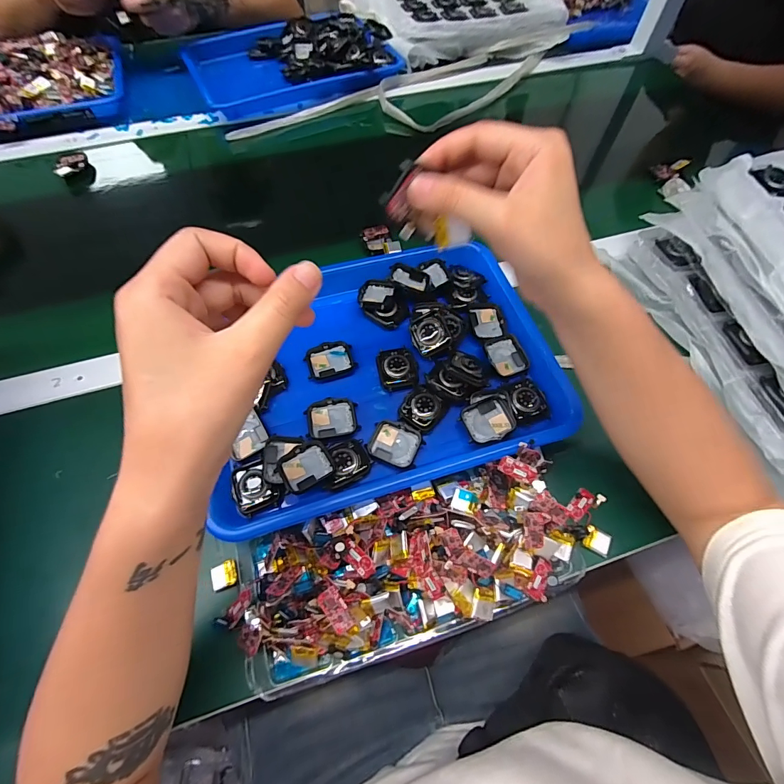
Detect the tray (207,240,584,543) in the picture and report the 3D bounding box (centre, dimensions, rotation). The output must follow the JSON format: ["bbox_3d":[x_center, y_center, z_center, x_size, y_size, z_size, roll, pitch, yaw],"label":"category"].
[{"bbox_3d":[-0.008,-0.027,0.378,0.308,0.033,0.235,-14,62,-9],"label":"tray"}]

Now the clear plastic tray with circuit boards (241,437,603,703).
[{"bbox_3d":[0.031,0.126,0.308,0.300,0.046,0.118,-15,62,-9],"label":"clear plastic tray with circuit boards"}]

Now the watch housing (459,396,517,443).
[{"bbox_3d":[0.084,0.025,0.350,0.042,0.009,0.038,-23,63,-14],"label":"watch housing"}]

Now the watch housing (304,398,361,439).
[{"bbox_3d":[-0.053,0.023,0.356,0.045,0.008,0.035,-13,61,-9],"label":"watch housing"}]

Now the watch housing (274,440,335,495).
[{"bbox_3d":[-0.072,0.063,0.331,0.043,0.011,0.035,-29,65,-16],"label":"watch housing"}]

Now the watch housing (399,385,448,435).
[{"bbox_3d":[0.027,0.015,0.363,0.038,0.013,0.038,35,65,17],"label":"watch housing"}]

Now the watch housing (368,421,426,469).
[{"bbox_3d":[0.003,0.045,0.347,0.043,0.010,0.035,23,62,12],"label":"watch housing"}]

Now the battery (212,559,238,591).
[{"bbox_3d":[-0.132,0.143,0.312,0.020,0.007,0.018,-14,62,-9],"label":"battery"}]

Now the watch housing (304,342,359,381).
[{"bbox_3d":[-0.059,-0.031,0.384,0.045,0.005,0.037,-15,62,-9],"label":"watch housing"}]

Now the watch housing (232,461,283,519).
[{"bbox_3d":[-0.113,0.077,0.327,0.034,0.007,0.042,-23,63,-14],"label":"watch housing"}]

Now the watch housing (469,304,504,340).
[{"bbox_3d":[0.097,-0.071,0.411,0.035,0.010,0.041,-5,60,-4],"label":"watch housing"}]

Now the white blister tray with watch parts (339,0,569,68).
[{"bbox_3d":[0.103,-0.694,0.722,0.334,0.057,0.294,-14,61,-9],"label":"white blister tray with watch parts"}]

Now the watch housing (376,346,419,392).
[{"bbox_3d":[0.005,-0.023,0.380,0.037,0.010,0.043,-8,61,-6],"label":"watch housing"}]

